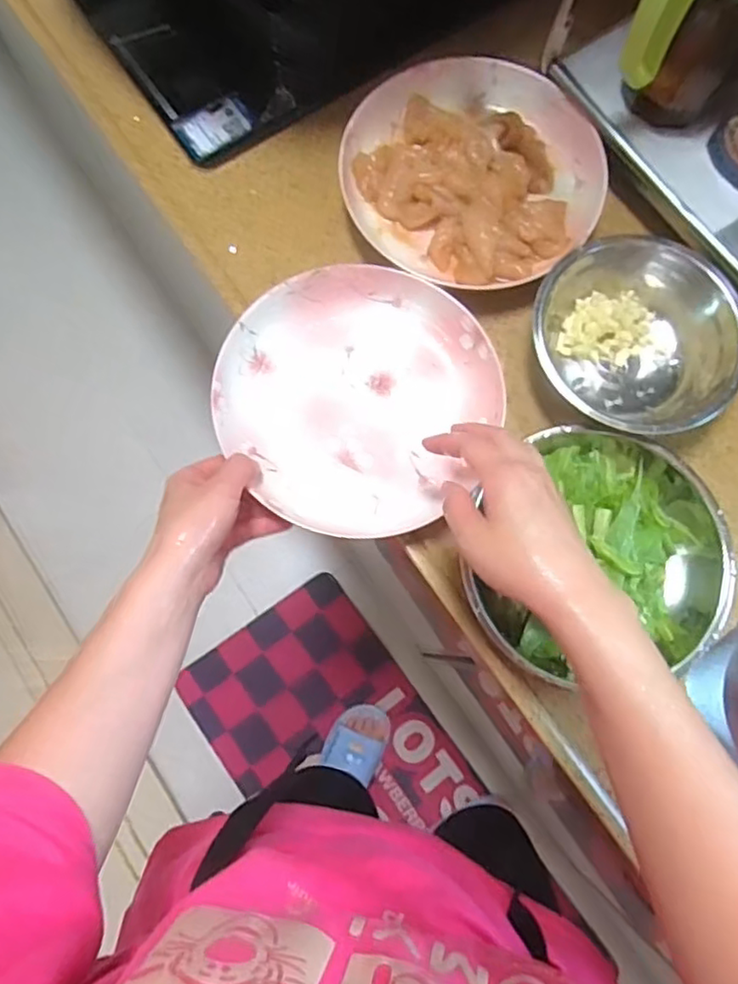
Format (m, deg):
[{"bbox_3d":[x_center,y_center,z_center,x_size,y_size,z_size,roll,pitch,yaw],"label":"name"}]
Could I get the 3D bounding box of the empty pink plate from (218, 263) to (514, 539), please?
[{"bbox_3d":[-0.007,-0.073,0.480,0.195,0.029,0.199,0,77,0],"label":"empty pink plate"}]

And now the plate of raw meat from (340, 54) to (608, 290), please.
[{"bbox_3d":[0.083,-0.261,0.527,0.189,0.031,0.199,0,77,0],"label":"plate of raw meat"}]

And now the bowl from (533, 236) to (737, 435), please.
[{"bbox_3d":[0.196,-0.111,0.486,0.131,0.069,0.150,-40,80,-9],"label":"bowl"}]

